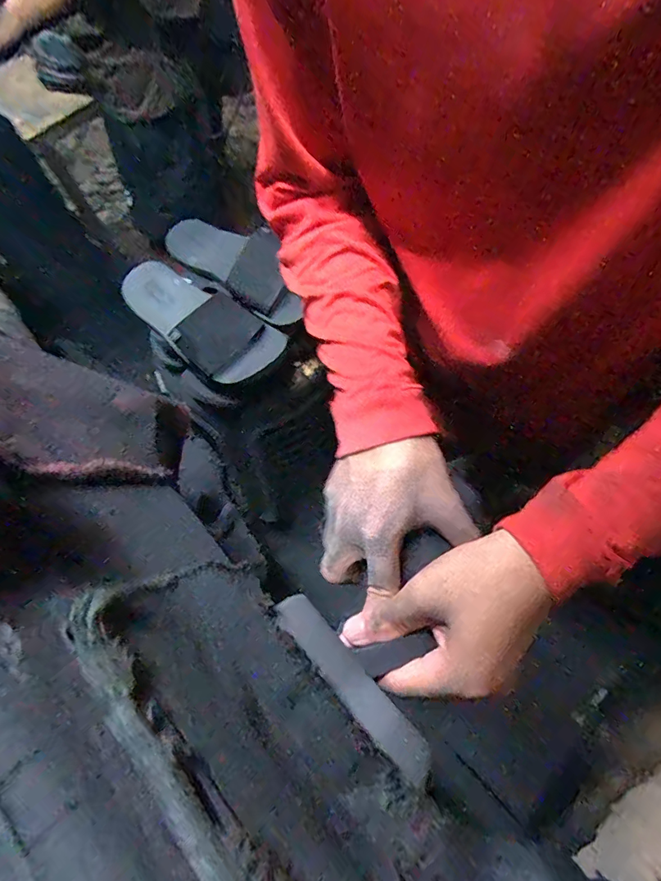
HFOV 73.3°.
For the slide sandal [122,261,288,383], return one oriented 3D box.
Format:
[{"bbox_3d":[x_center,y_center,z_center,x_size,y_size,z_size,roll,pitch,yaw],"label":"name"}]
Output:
[{"bbox_3d":[-0.205,-0.182,0.677,0.269,0.075,0.120,35,71,17],"label":"slide sandal"}]

